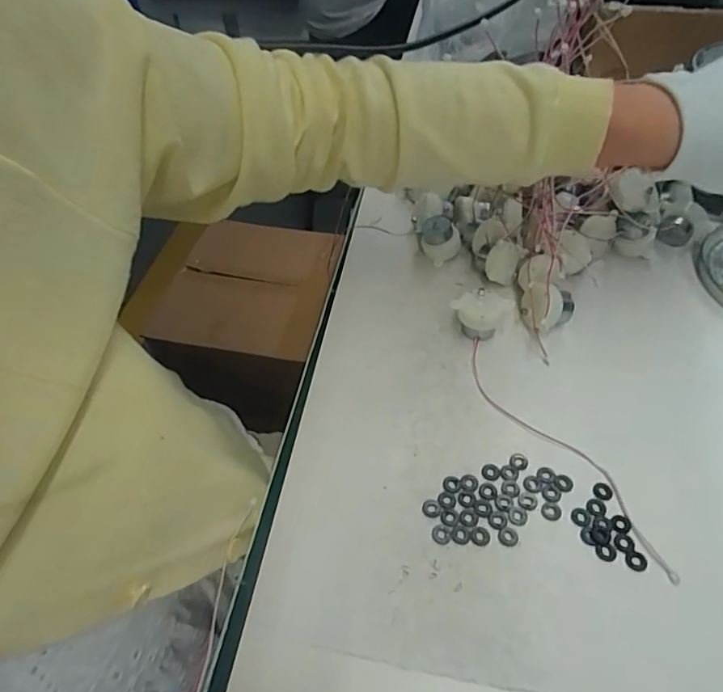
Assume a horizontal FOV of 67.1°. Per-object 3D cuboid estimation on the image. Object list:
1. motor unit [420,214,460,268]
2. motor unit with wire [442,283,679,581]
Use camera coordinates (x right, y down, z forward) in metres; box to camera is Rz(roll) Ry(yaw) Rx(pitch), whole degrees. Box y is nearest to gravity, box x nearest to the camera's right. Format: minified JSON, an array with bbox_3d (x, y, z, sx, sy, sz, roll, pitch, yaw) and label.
[{"bbox_3d":[0.065,-0.086,0.452,0.033,0.029,0.032,6,49,8],"label":"motor unit"},{"bbox_3d":[0.113,0.043,0.336,0.039,0.030,0.206,-17,50,-12],"label":"motor unit with wire"}]

